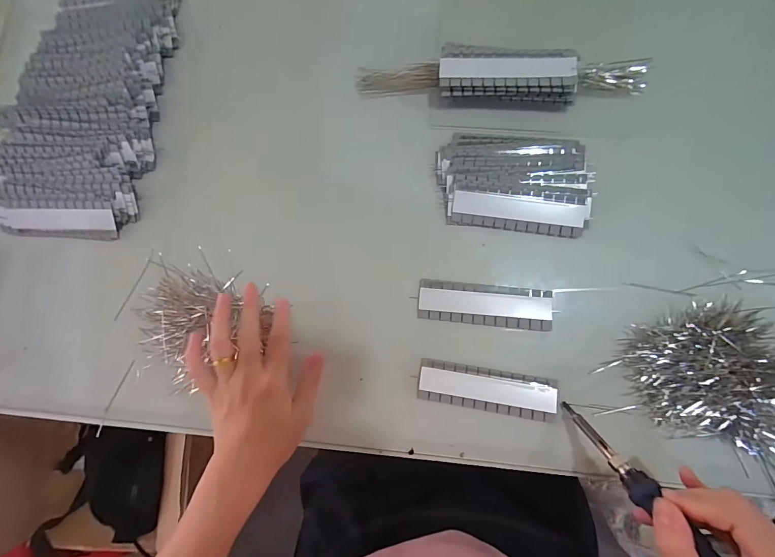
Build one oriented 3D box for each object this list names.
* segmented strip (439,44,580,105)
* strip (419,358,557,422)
[{"bbox_3d":[0.121,-0.205,0.374,0.136,0.032,0.051,6,85,6],"label":"segmented strip"},{"bbox_3d":[0.095,0.105,0.349,0.126,0.011,0.038,8,83,6],"label":"strip"}]

